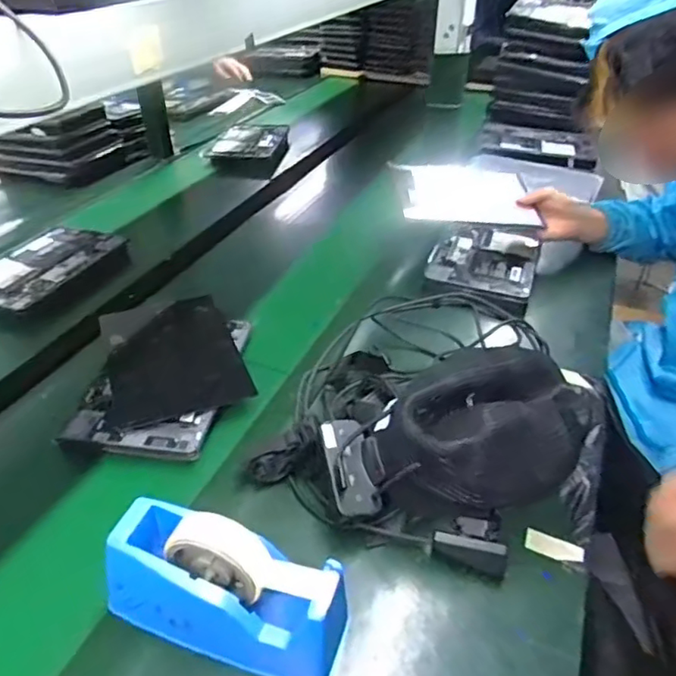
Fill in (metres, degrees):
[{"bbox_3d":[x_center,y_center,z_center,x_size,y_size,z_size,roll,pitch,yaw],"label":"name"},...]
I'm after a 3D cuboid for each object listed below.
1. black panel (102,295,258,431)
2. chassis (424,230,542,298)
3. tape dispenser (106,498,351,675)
[{"bbox_3d":[-0.219,0.019,0.784,0.165,0.011,0.228,-15,43,-14],"label":"black panel"},{"bbox_3d":[0.250,-0.132,1.032,0.178,0.038,0.250,13,38,15],"label":"chassis"},{"bbox_3d":[-0.094,0.205,0.492,0.196,0.098,0.077,12,38,14],"label":"tape dispenser"}]

